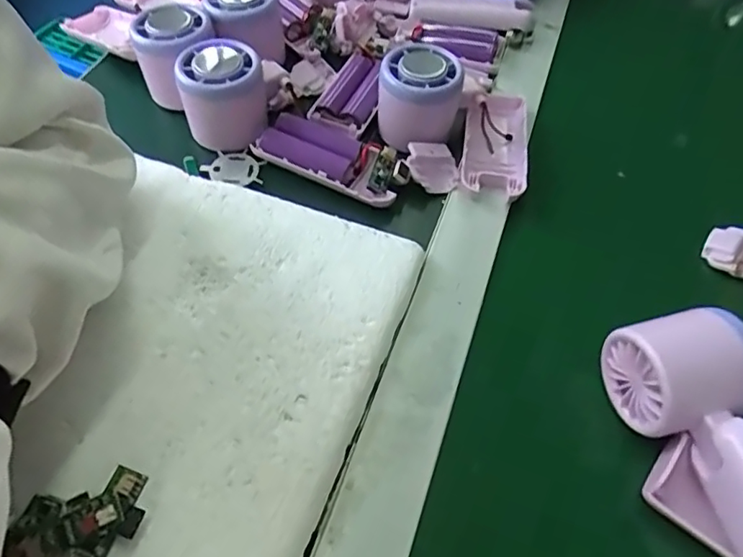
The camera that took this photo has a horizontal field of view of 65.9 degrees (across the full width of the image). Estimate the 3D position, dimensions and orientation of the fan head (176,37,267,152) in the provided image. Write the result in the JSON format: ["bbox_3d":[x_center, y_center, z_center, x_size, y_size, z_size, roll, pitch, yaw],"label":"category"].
[{"bbox_3d":[-0.101,-0.127,0.388,0.054,0.048,0.056,-17,57,-13],"label":"fan head"}]

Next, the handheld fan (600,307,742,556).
[{"bbox_3d":[0.169,0.087,0.253,0.049,0.049,0.157,-12,56,-10],"label":"handheld fan"}]

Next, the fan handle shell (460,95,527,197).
[{"bbox_3d":[0.088,-0.101,0.405,0.043,0.022,0.098,9,55,4],"label":"fan handle shell"}]

